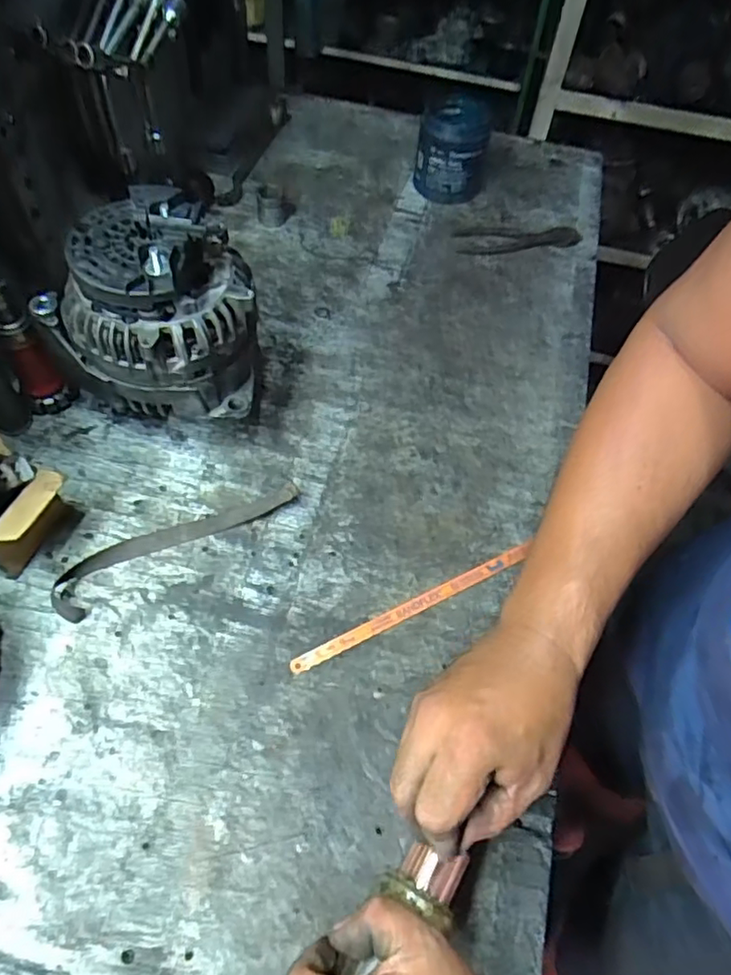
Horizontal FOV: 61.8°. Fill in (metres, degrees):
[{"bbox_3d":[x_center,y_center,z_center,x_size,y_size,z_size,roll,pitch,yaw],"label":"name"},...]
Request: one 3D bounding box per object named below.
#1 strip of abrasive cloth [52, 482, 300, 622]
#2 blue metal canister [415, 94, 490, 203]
[{"bbox_3d":[-0.164,0.043,0.535,0.217,0.018,0.046,-29,63,-20],"label":"strip of abrasive cloth"},{"bbox_3d":[0.117,-0.459,0.833,0.089,0.099,0.103,8,57,2],"label":"blue metal canister"}]

